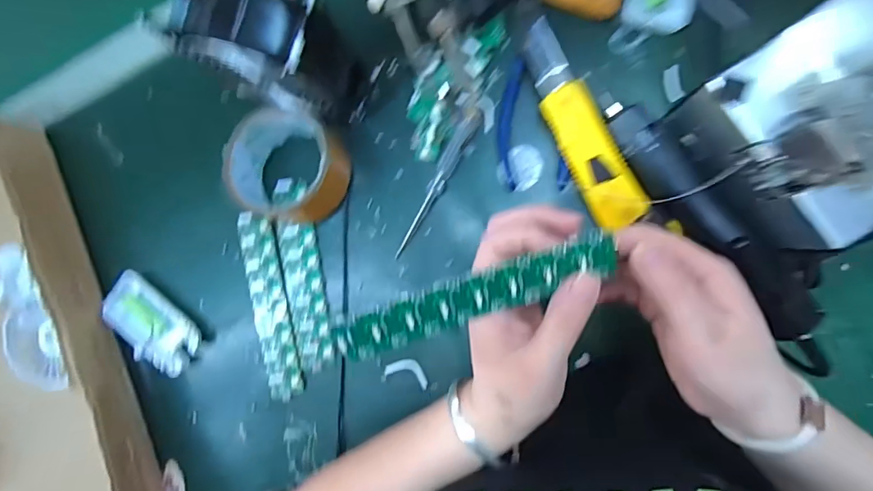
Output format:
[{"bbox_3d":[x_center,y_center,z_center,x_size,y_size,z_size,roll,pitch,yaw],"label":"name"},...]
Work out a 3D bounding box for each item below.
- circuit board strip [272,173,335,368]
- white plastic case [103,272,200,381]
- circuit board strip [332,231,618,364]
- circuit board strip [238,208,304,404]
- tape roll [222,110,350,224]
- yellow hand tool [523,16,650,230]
[{"bbox_3d":[-0.117,0.025,0.396,0.034,0.006,0.162,-11,87,9],"label":"circuit board strip"},{"bbox_3d":[-0.259,0.072,0.413,0.098,0.025,0.048,40,95,8],"label":"white plastic case"},{"bbox_3d":[0.021,0.030,0.249,0.155,0.006,0.028,-20,120,3],"label":"circuit board strip"},{"bbox_3d":[-0.146,0.053,0.400,0.032,0.009,0.161,-14,87,9],"label":"circuit board strip"},{"bbox_3d":[-0.126,-0.067,0.382,0.096,0.046,0.087,11,91,10],"label":"tape roll"},{"bbox_3d":[0.108,-0.089,0.349,0.037,0.032,0.160,-27,85,8],"label":"yellow hand tool"}]

